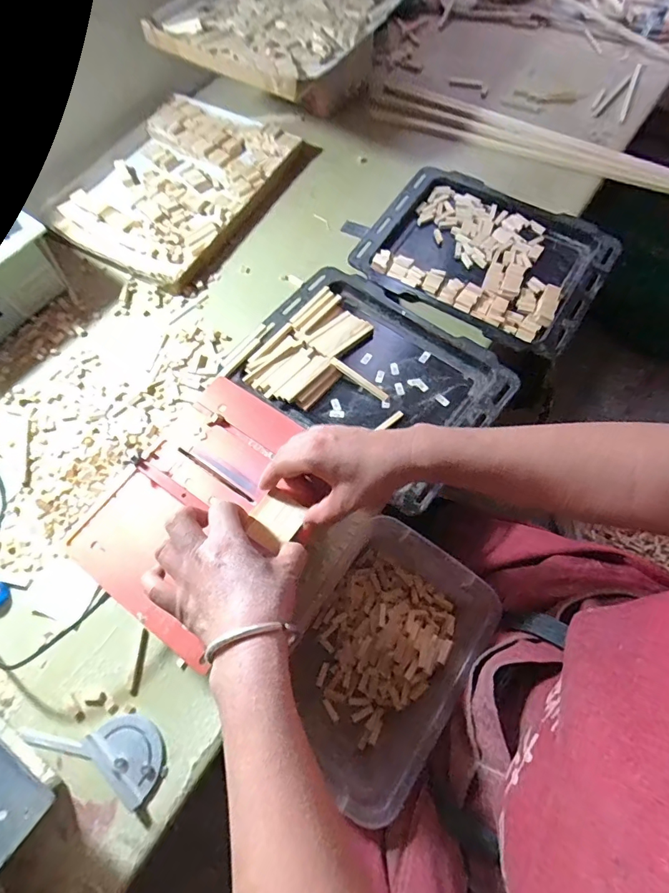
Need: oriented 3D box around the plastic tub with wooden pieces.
[{"bbox_3d":[0.053,0.255,0.556,0.180,0.138,0.265,31,71,15],"label":"plastic tub with wooden pieces"}]

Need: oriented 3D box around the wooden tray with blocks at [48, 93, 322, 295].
[{"bbox_3d":[-0.278,-0.479,0.818,0.322,0.029,0.413,29,71,14],"label":"wooden tray with blocks"}]

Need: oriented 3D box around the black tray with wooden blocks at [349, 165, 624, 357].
[{"bbox_3d":[0.231,-0.302,0.715,0.361,0.038,0.261,31,71,15],"label":"black tray with wooden blocks"}]

